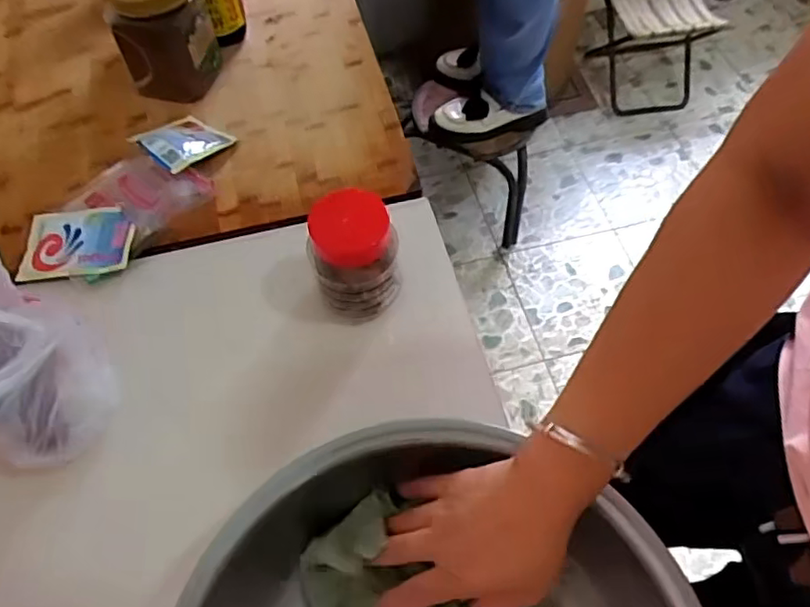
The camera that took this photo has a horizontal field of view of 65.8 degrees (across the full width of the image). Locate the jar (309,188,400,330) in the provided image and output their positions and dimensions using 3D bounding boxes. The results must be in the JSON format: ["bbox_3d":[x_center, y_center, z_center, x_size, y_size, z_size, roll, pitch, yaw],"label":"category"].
[{"bbox_3d":[-0.046,-0.039,0.584,0.079,0.124,0.065,-8,59,-5],"label":"jar"}]

